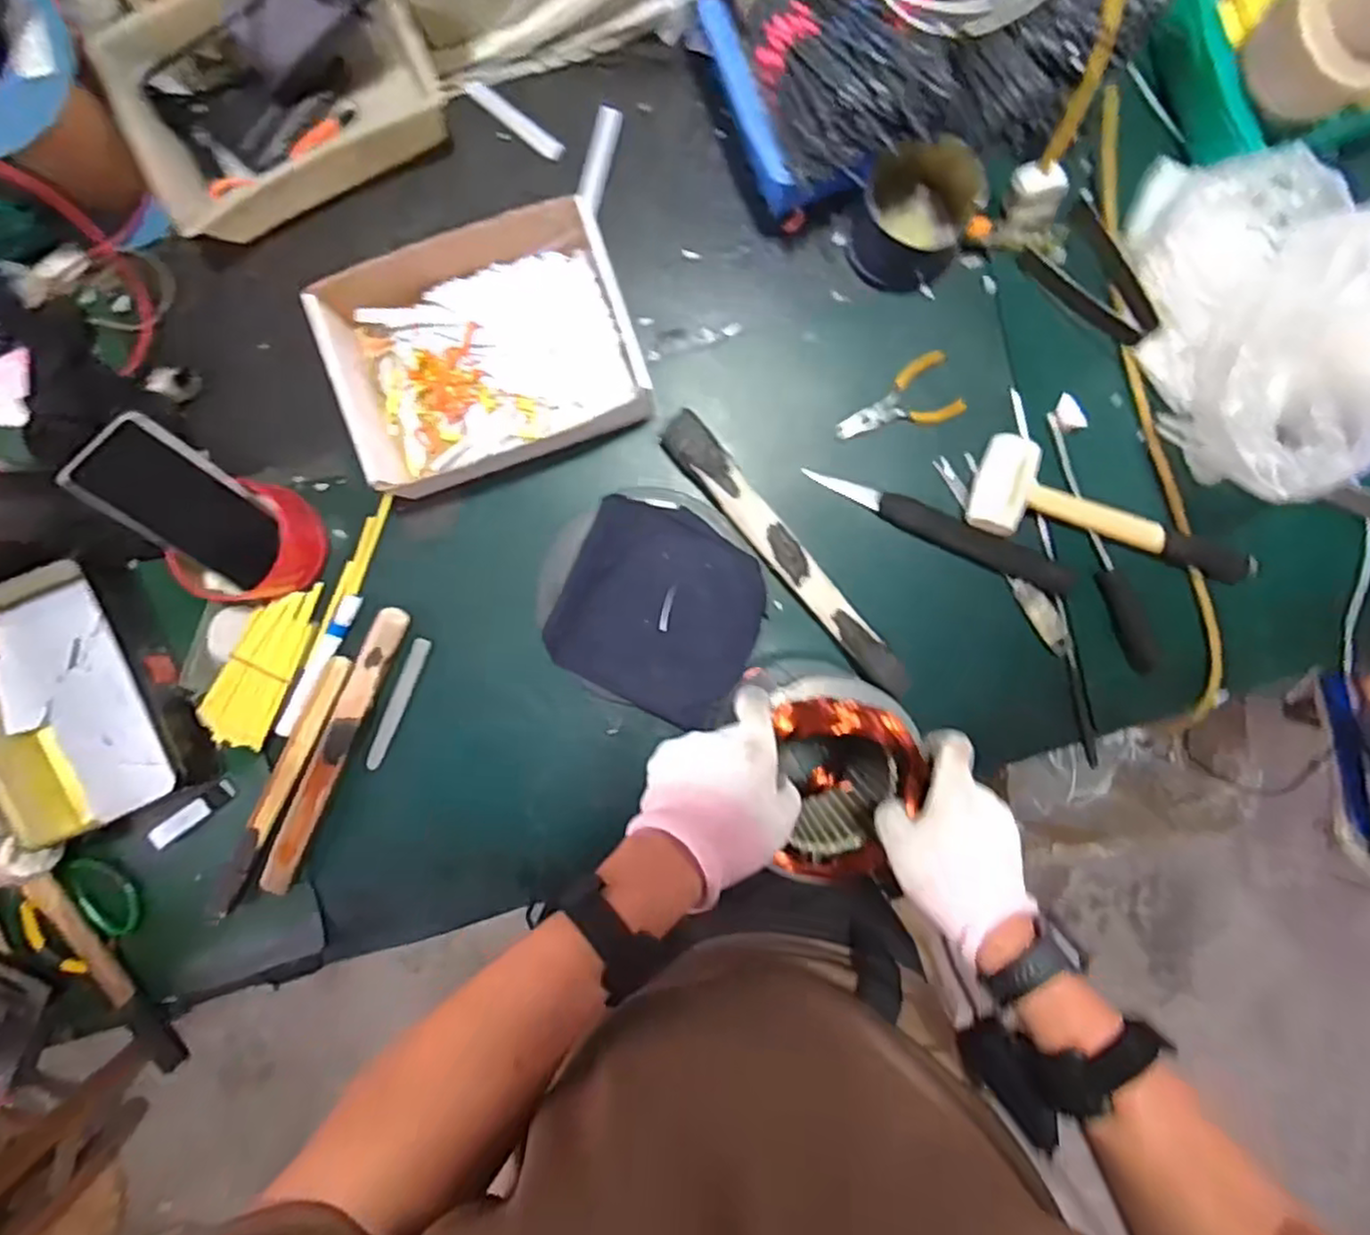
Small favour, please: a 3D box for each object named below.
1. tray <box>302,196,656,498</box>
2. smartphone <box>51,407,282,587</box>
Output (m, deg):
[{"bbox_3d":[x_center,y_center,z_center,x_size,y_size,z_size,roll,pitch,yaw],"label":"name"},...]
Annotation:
[{"bbox_3d":[-0.171,-0.227,0.610,0.243,0.071,0.191,-20,95,0],"label":"tray"},{"bbox_3d":[-0.401,-0.088,0.572,0.077,0.016,0.147,-44,131,0],"label":"smartphone"}]

